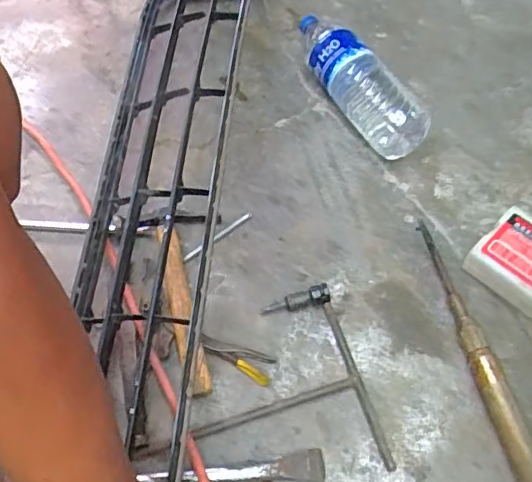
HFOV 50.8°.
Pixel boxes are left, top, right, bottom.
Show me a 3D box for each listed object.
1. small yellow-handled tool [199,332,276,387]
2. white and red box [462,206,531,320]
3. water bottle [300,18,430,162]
[{"bbox_3d":[-0.032,0.123,0.597,0.092,0.011,0.028,21,62,14],"label":"small yellow-handled tool"},{"bbox_3d":[0.287,0.027,0.619,0.107,0.046,0.095,40,67,21],"label":"white and red box"},{"bbox_3d":[0.116,-0.222,0.759,0.076,0.068,0.257,-26,63,-15],"label":"water bottle"}]

